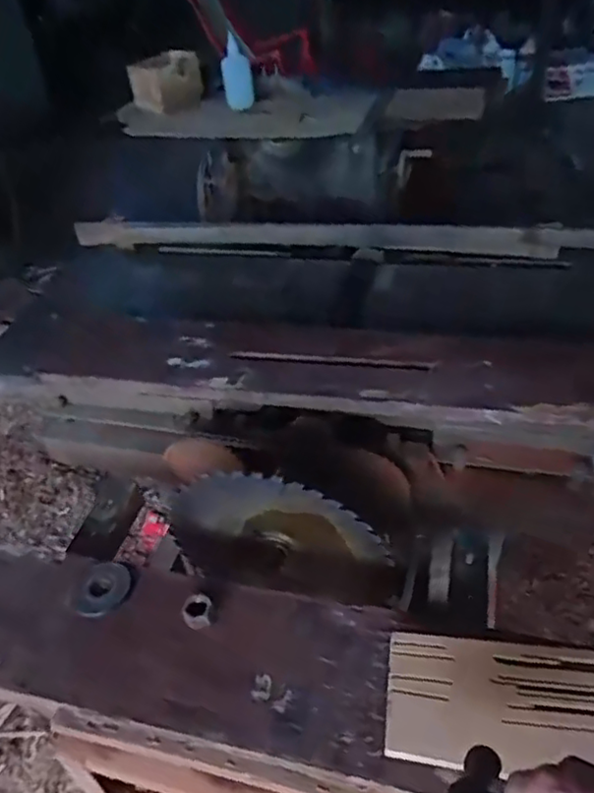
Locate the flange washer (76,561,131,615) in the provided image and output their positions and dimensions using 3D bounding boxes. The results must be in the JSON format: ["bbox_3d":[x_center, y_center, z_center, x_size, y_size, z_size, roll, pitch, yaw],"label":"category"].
[{"bbox_3d":[-0.245,0.240,0.786,0.069,0.011,0.068,-5,40,4],"label":"flange washer"}]

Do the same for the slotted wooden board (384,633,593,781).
[{"bbox_3d":[0.202,0.301,0.621,0.217,0.012,0.126,2,41,11],"label":"slotted wooden board"}]

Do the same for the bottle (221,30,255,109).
[{"bbox_3d":[-0.162,-0.870,1.695,0.087,0.184,0.067,-8,40,0],"label":"bottle"}]

